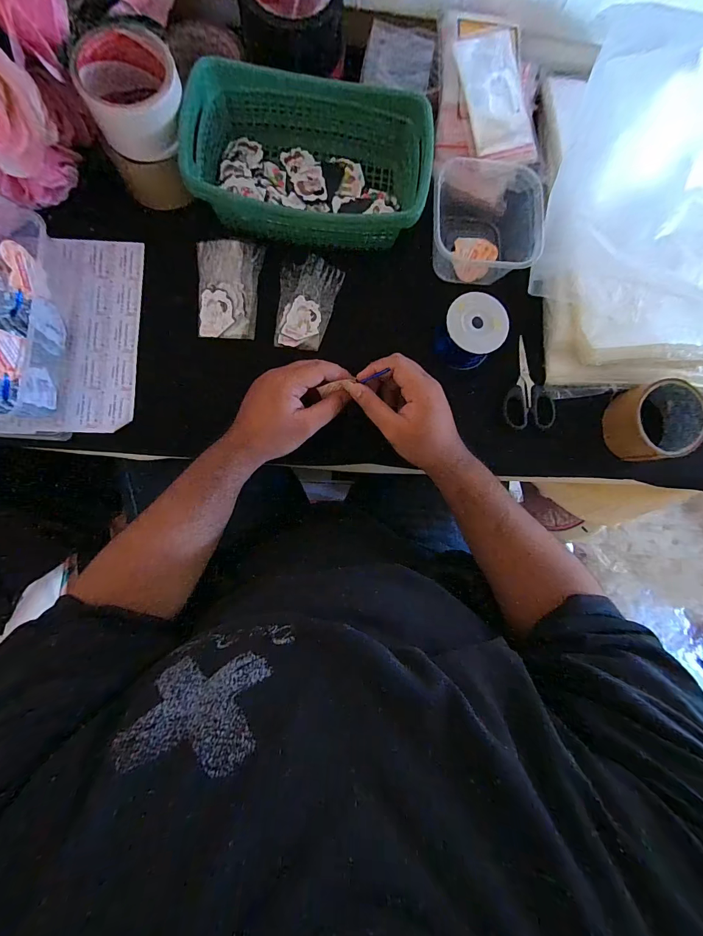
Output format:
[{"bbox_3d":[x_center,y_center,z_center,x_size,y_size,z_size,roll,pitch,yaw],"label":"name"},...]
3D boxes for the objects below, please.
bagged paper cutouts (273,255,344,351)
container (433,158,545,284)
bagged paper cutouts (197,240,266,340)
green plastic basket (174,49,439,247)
[{"bbox_3d":[-0.049,-0.188,0.421,0.067,0.008,0.105,6,88,-8],"label":"bagged paper cutouts"},{"bbox_3d":[0.146,-0.279,0.419,0.119,0.066,0.111,-2,84,-6],"label":"container"},{"bbox_3d":[-0.135,-0.196,0.408,0.066,0.018,0.102,1,96,-6],"label":"bagged paper cutouts"},{"bbox_3d":[-0.043,-0.335,0.396,0.242,0.072,0.147,0,83,-5],"label":"green plastic basket"}]

